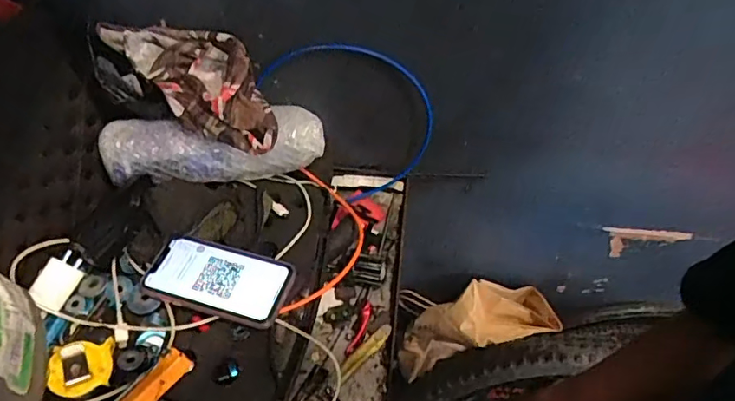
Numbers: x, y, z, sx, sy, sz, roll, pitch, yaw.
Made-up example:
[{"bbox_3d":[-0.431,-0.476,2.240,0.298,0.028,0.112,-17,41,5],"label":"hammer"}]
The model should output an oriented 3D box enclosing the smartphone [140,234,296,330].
[{"bbox_3d":[-0.157,0.082,0.572,0.150,0.015,0.079,13,53,11],"label":"smartphone"}]

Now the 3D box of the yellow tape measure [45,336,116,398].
[{"bbox_3d":[-0.273,0.161,0.517,0.054,0.025,0.051,-6,54,-10],"label":"yellow tape measure"}]

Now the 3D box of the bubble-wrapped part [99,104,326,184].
[{"bbox_3d":[-0.177,-0.062,0.637,0.242,0.073,0.058,-6,54,-10],"label":"bubble-wrapped part"}]

